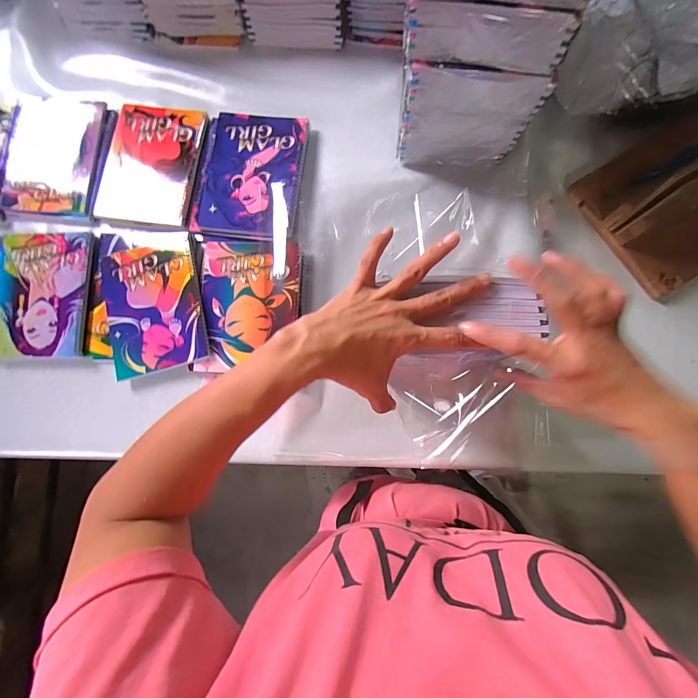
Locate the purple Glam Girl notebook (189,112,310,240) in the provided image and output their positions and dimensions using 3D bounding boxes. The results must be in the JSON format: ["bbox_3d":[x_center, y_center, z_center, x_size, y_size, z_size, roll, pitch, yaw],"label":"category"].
[{"bbox_3d":[-0.152,-0.273,0.510,0.158,0.022,0.205,11,82,4],"label":"purple Glam Girl notebook"}]

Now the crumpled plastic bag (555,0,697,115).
[{"bbox_3d":[0.406,-0.408,0.426,0.190,0.152,0.136,23,85,7],"label":"crumpled plastic bag"}]

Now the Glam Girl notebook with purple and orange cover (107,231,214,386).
[{"bbox_3d":[-0.294,-0.068,0.492,0.144,0.011,0.196,-13,81,0],"label":"Glam Girl notebook with purple and orange cover"}]

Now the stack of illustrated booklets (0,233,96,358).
[{"bbox_3d":[-0.471,-0.085,0.501,0.146,0.014,0.191,-1,81,2],"label":"stack of illustrated booklets"}]

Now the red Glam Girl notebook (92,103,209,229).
[{"bbox_3d":[-0.319,-0.296,0.525,0.159,0.019,0.199,10,82,4],"label":"red Glam Girl notebook"}]

